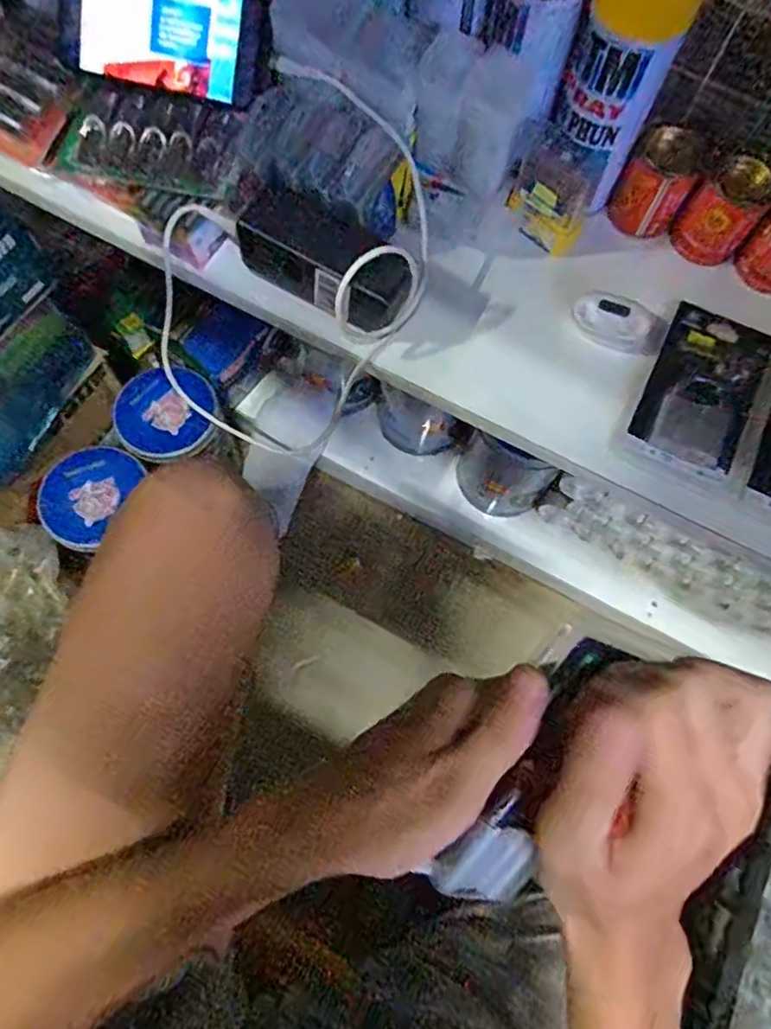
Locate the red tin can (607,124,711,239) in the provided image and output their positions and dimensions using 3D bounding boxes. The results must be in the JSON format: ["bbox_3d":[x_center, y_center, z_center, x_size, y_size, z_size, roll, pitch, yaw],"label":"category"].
[{"bbox_3d":[0.220,-0.269,0.496,0.052,0.063,0.048,1,70,-3],"label":"red tin can"}]

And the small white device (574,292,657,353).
[{"bbox_3d":[0.183,-0.156,0.486,0.062,0.009,0.042,16,70,3],"label":"small white device"}]

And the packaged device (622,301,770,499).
[{"bbox_3d":[0.252,-0.095,0.470,0.092,0.009,0.139,25,71,7],"label":"packaged device"}]

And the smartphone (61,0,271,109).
[{"bbox_3d":[-0.171,-0.368,0.466,0.161,0.012,0.073,14,112,0],"label":"smartphone"}]

